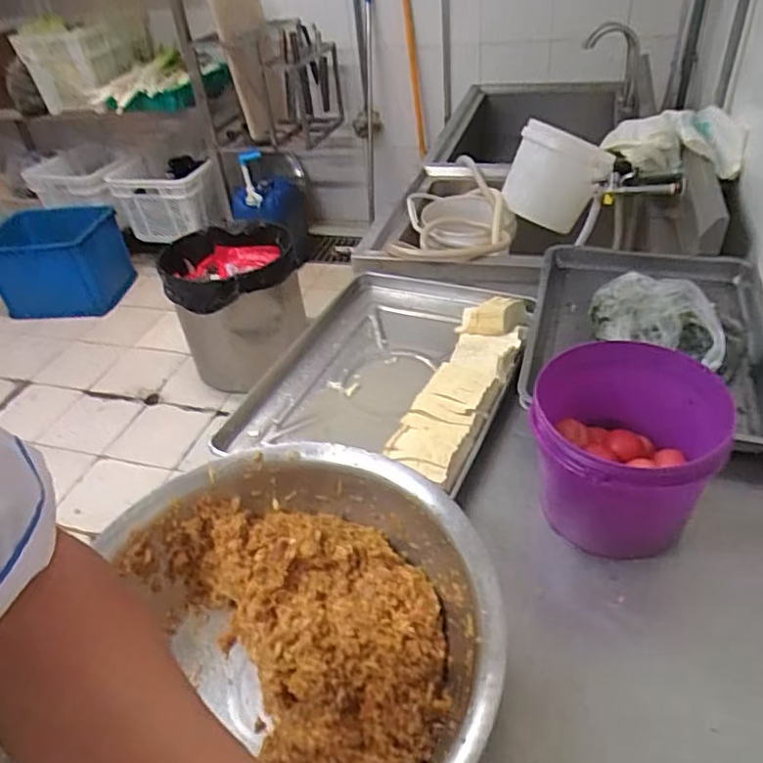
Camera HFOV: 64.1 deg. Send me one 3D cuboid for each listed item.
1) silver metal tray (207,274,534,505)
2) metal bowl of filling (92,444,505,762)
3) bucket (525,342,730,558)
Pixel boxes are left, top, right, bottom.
[{"bbox_3d":[0.020,-0.039,1.140,0.440,0.076,0.601,13,44,22],"label":"silver metal tray"},{"bbox_3d":[-0.086,0.279,0.689,0.402,0.148,0.435,-4,40,4],"label":"metal bowl of filling"},{"bbox_3d":[0.308,0.096,0.803,0.222,0.210,0.214,-4,40,4],"label":"bucket"}]

